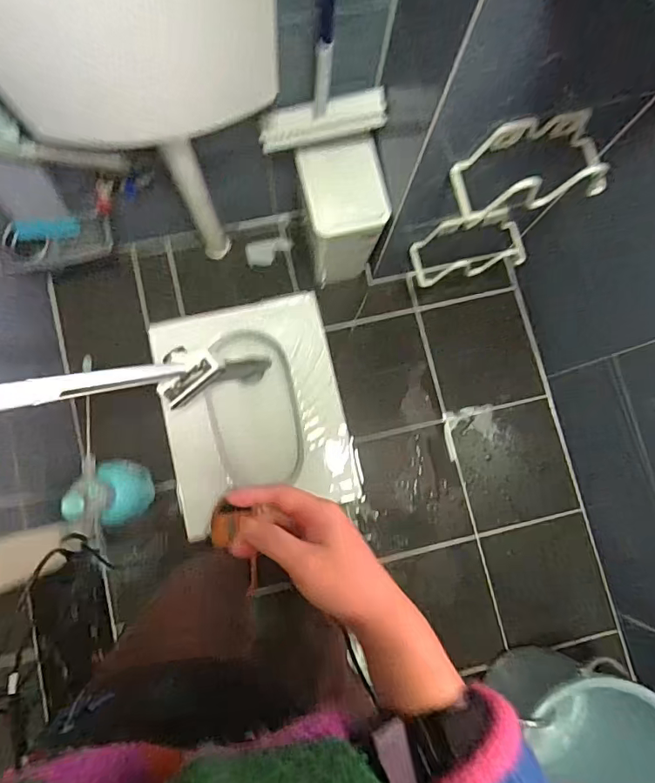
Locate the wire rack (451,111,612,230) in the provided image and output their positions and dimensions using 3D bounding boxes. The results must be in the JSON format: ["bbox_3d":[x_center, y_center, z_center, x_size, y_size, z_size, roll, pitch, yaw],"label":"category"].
[{"bbox_3d":[0.336,-0.361,0.795,0.253,0.098,0.109,-13,83,-4],"label":"wire rack"}]

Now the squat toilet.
[{"bbox_3d":[-0.185,0.054,1.314,0.439,0.165,0.540,-12,83,-4],"label":"squat toilet"}]

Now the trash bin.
[{"bbox_3d":[0.026,-0.385,1.138,0.159,0.354,0.193,-13,83,-4],"label":"trash bin"}]

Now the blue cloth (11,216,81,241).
[{"bbox_3d":[-0.589,-0.343,1.036,0.138,0.051,0.016,-8,61,-2],"label":"blue cloth"}]

